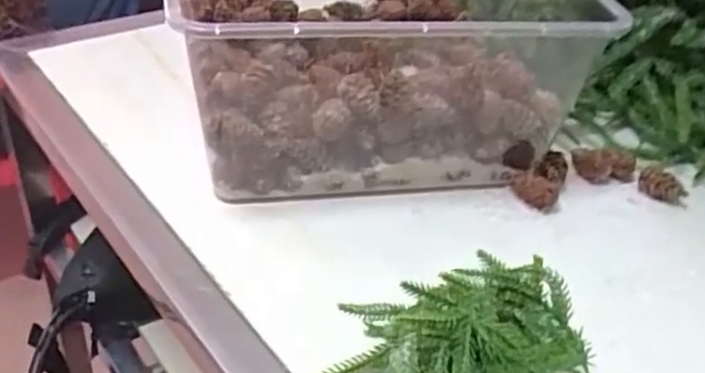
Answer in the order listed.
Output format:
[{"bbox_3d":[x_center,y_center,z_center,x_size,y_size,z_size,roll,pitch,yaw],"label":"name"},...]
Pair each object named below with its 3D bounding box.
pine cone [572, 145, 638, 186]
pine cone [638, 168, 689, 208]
[{"bbox_3d":[0.204,-0.017,0.558,0.050,0.024,0.023,2,39,-5],"label":"pine cone"},{"bbox_3d":[0.246,-0.002,0.543,0.037,0.024,0.023,26,43,22],"label":"pine cone"}]

